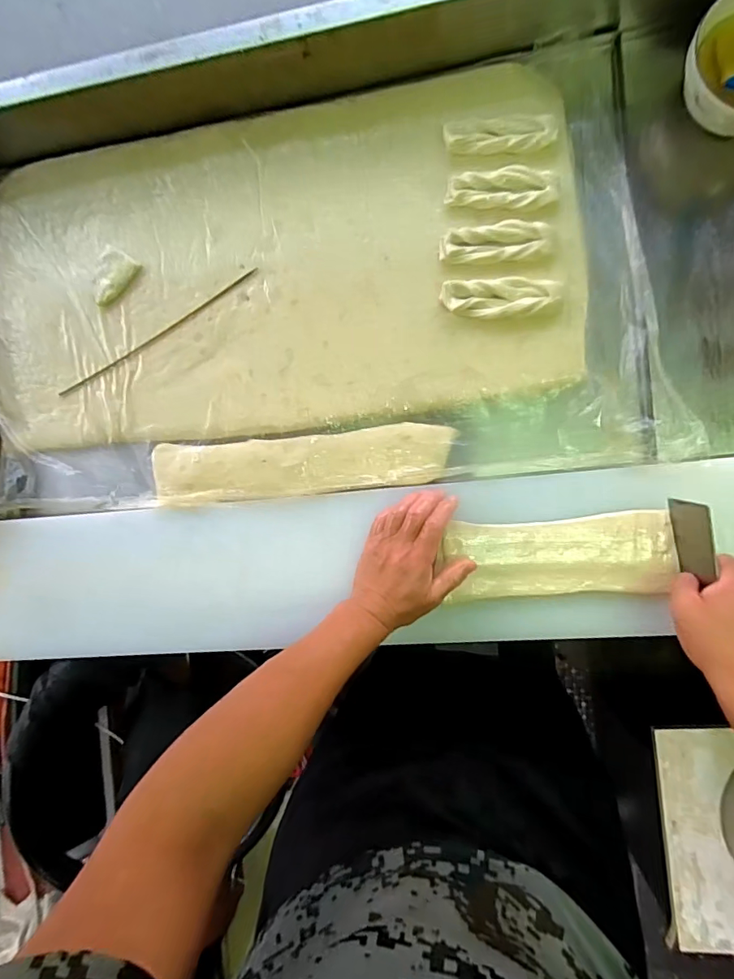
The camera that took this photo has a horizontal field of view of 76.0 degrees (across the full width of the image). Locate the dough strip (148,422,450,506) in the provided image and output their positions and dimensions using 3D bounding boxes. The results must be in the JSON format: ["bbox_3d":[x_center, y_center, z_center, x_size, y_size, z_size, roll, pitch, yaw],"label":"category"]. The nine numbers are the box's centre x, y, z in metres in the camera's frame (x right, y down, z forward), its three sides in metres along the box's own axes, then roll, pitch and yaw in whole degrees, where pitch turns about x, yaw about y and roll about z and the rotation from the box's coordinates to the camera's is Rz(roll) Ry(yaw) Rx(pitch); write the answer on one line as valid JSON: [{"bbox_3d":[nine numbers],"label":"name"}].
[{"bbox_3d":[-0.087,-0.029,0.574,0.375,0.013,0.074,-4,90,9],"label":"dough strip"}]

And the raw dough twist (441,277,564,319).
[{"bbox_3d":[0.145,-0.210,0.514,0.124,0.018,0.039,-2,90,9],"label":"raw dough twist"}]

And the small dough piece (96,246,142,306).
[{"bbox_3d":[-0.323,-0.267,0.594,0.055,0.009,0.069,33,94,7],"label":"small dough piece"}]

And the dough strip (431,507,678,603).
[{"bbox_3d":[0.203,0.073,0.507,0.230,0.013,0.085,-5,90,10],"label":"dough strip"}]

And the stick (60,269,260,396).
[{"bbox_3d":[-0.273,-0.199,0.604,0.321,0.005,0.011,-27,86,8],"label":"stick"}]

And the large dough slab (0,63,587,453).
[{"bbox_3d":[-0.142,-0.261,0.566,0.755,0.028,0.377,-4,90,9],"label":"large dough slab"}]

